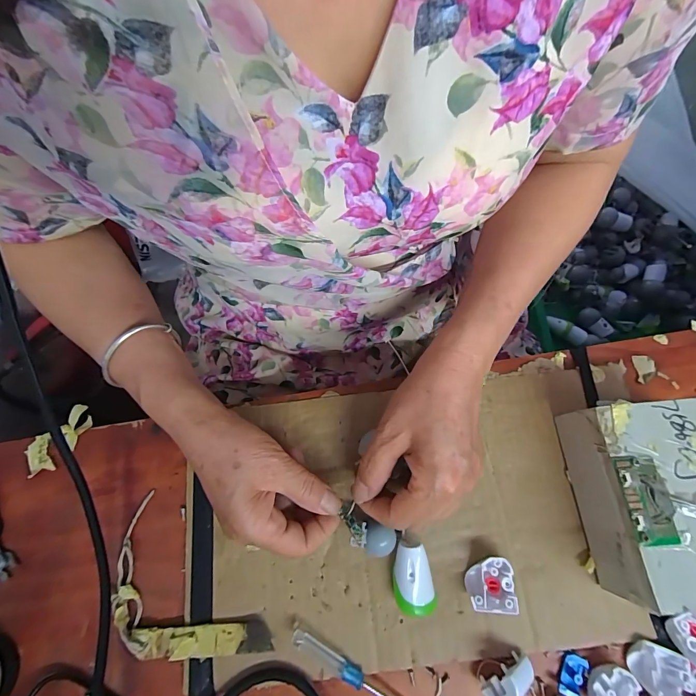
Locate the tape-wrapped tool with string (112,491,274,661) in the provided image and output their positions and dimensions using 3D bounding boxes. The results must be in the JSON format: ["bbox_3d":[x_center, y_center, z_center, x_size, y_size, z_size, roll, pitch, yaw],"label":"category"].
[{"bbox_3d":[-0.131,0.187,0.263,0.141,0.011,0.077,42,79,12],"label":"tape-wrapped tool with string"}]

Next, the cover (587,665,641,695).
[{"bbox_3d":[0.180,0.231,0.238,0.032,0.013,0.032,24,75,8],"label":"cover"}]

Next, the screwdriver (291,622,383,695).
[{"bbox_3d":[0.015,0.229,0.242,0.124,0.011,0.011,30,76,10],"label":"screwdriver"}]

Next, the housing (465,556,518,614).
[{"bbox_3d":[0.101,0.168,0.256,0.030,0.018,0.033,3,73,2],"label":"housing"}]

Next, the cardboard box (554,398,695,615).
[{"bbox_3d":[0.222,0.101,0.254,0.099,0.058,0.122,-6,73,0],"label":"cardboard box"}]

